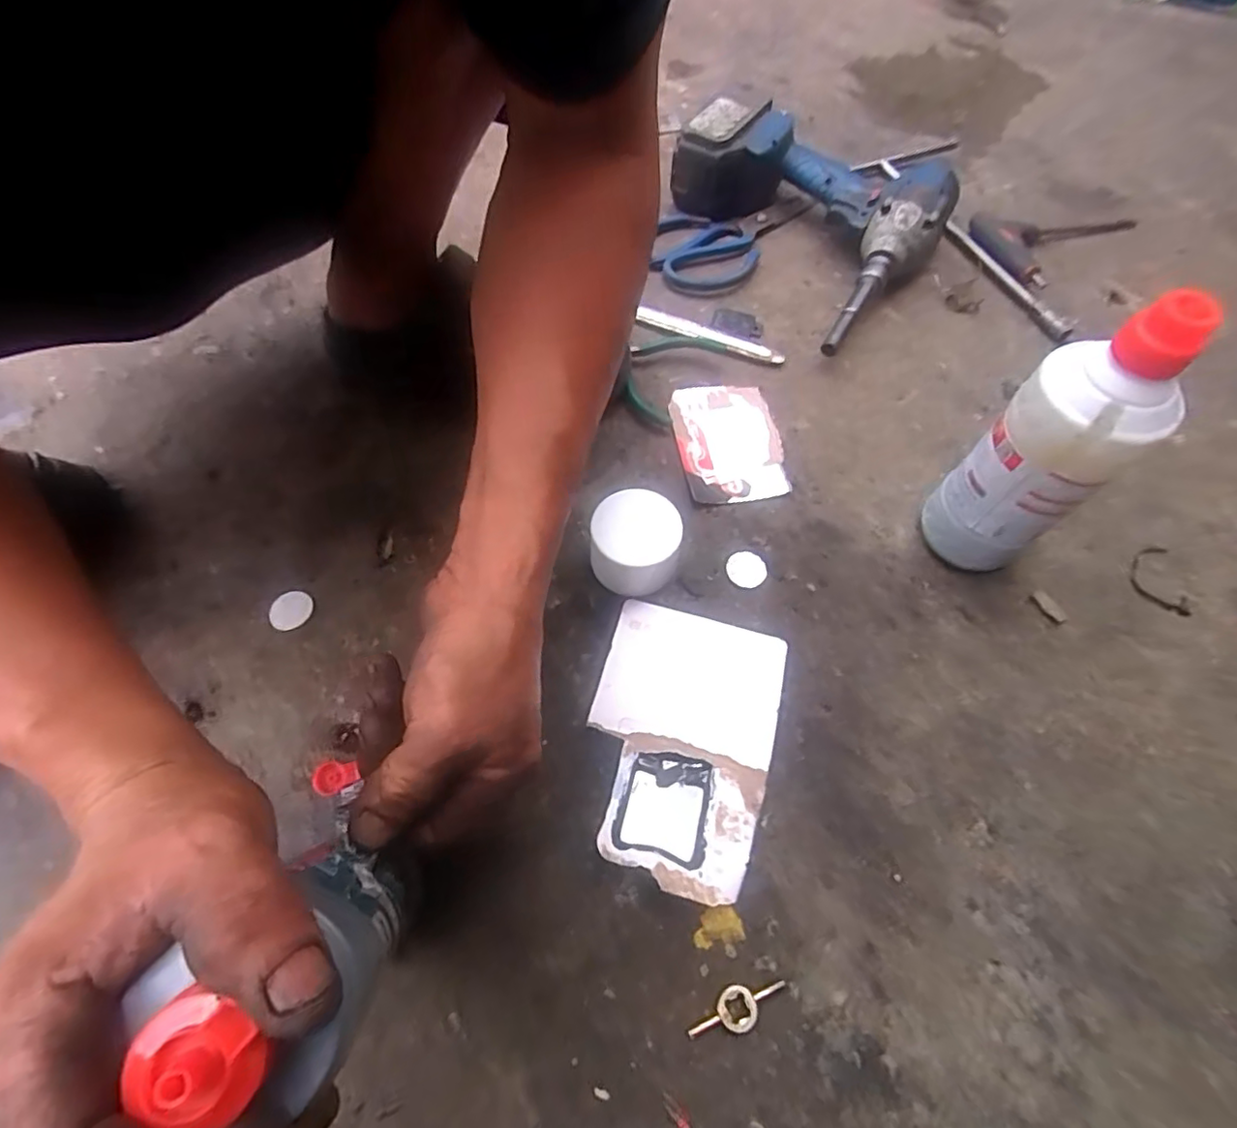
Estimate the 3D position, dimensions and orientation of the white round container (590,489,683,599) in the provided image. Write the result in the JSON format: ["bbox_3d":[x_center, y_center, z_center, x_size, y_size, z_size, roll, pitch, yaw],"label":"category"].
[{"bbox_3d":[0.012,-0.016,0.395,0.058,0.050,0.056,-4,60,-1],"label":"white round container"}]

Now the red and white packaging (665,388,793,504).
[{"bbox_3d":[0.083,-0.094,0.465,0.075,0.011,0.107,-8,60,-4],"label":"red and white packaging"}]

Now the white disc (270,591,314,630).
[{"bbox_3d":[-0.215,0.031,0.399,0.025,0.004,0.028,23,63,14],"label":"white disc"}]

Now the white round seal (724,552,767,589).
[{"bbox_3d":[0.088,0.004,0.417,0.026,0.004,0.026,0,60,1],"label":"white round seal"}]

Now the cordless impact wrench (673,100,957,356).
[{"bbox_3d":[0.155,-0.325,0.561,0.251,0.078,0.230,37,67,20],"label":"cordless impact wrench"}]

